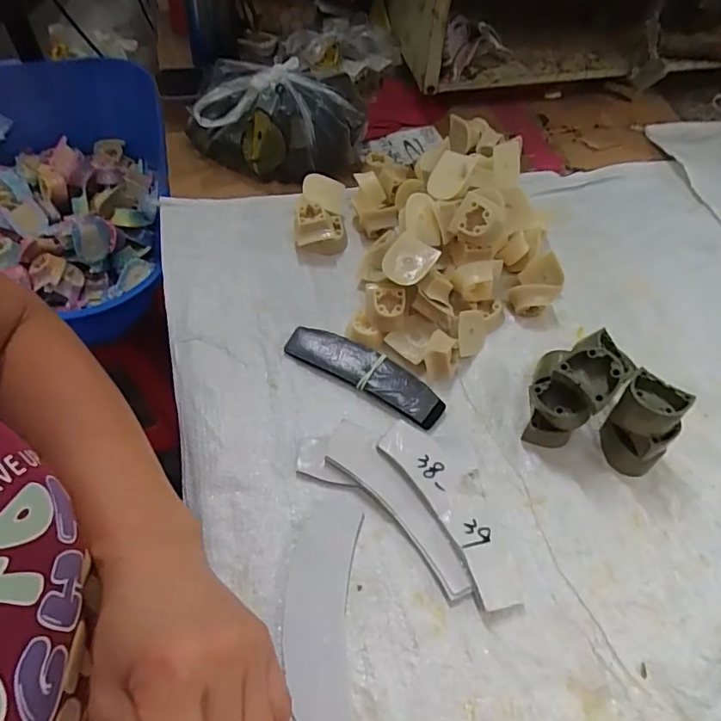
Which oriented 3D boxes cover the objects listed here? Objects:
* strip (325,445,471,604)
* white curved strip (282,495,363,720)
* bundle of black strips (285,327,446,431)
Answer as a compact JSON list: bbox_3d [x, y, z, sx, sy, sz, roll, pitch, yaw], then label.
[{"bbox_3d":[0.033,0.116,0.392,0.035,0.005,0.144,-41,70,-10],"label":"strip"},{"bbox_3d":[-0.028,0.176,0.357,0.049,0.004,0.157,3,55,-1],"label":"white curved strip"},{"bbox_3d":[0.005,0.009,0.473,0.158,0.009,0.043,28,59,16],"label":"bundle of black strips"}]

